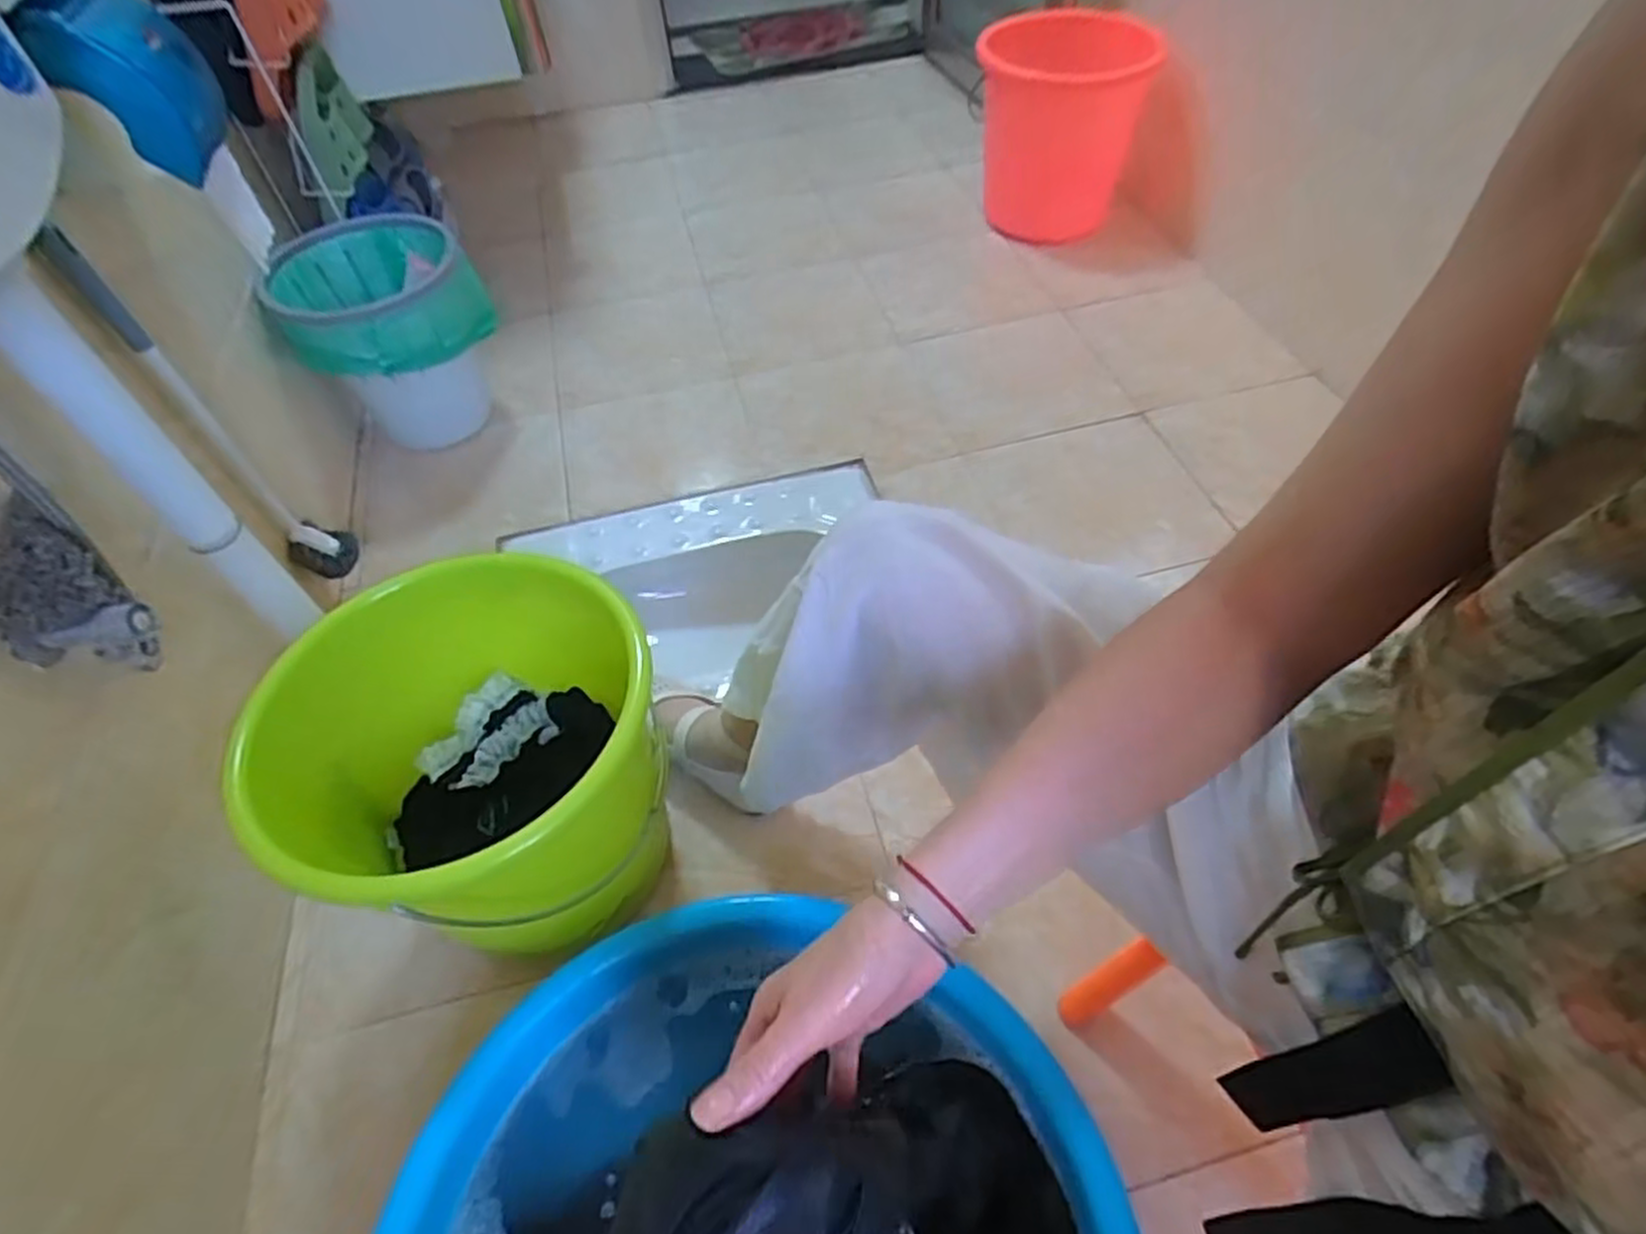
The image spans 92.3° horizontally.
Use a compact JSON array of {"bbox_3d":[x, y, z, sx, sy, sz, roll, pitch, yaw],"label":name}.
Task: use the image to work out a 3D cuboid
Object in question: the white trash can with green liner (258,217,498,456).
[{"bbox_3d":[-0.617,-0.401,1.177,0.259,0.272,0.230,-27,55,-16],"label":"white trash can with green liner"}]

